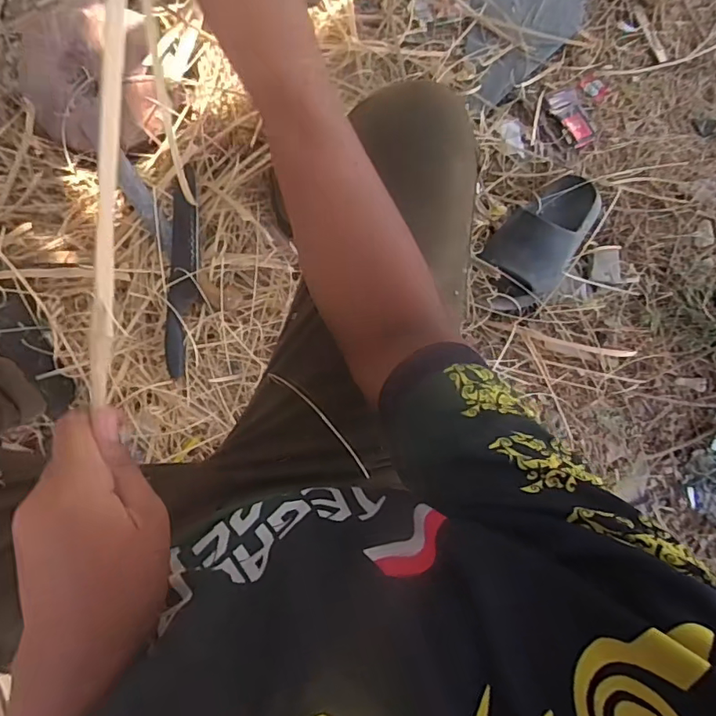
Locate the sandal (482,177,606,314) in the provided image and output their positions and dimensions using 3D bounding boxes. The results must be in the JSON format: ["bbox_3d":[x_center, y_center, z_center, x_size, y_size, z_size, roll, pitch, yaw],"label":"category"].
[{"bbox_3d":[0.302,-0.195,0.830,0.120,0.075,0.253,43,80,-4],"label":"sandal"}]

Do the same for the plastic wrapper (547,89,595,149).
[{"bbox_3d":[0.374,-0.419,0.915,0.054,0.012,0.106,-29,91,-11],"label":"plastic wrapper"}]

